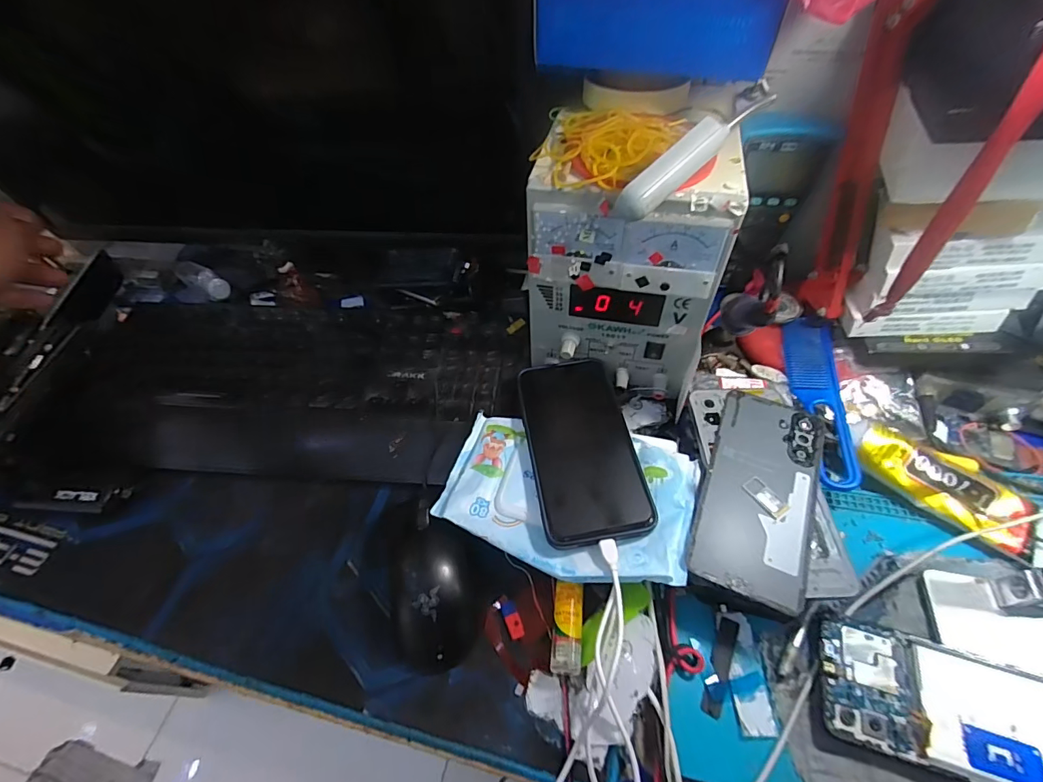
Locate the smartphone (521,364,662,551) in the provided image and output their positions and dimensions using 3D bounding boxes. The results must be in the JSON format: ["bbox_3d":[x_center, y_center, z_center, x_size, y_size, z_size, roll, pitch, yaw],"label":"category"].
[{"bbox_3d":[0.045,0.039,0.368,0.079,0.008,0.163,-9,50,-3],"label":"smartphone"}]

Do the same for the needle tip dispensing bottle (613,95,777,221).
[{"bbox_3d":[0.103,-0.143,0.273,0.120,0.020,0.015,-41,61,-9],"label":"needle tip dispensing bottle"}]

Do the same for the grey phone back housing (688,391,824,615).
[{"bbox_3d":[0.173,0.069,0.334,0.073,0.004,0.157,18,57,16],"label":"grey phone back housing"}]

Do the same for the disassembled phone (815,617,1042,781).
[{"bbox_3d":[0.268,0.194,0.277,0.157,0.008,0.070,13,56,13],"label":"disassembled phone"}]

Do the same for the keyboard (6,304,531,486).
[{"bbox_3d":[-0.220,-0.002,0.449,0.440,0.052,0.190,0,54,4],"label":"keyboard"}]

